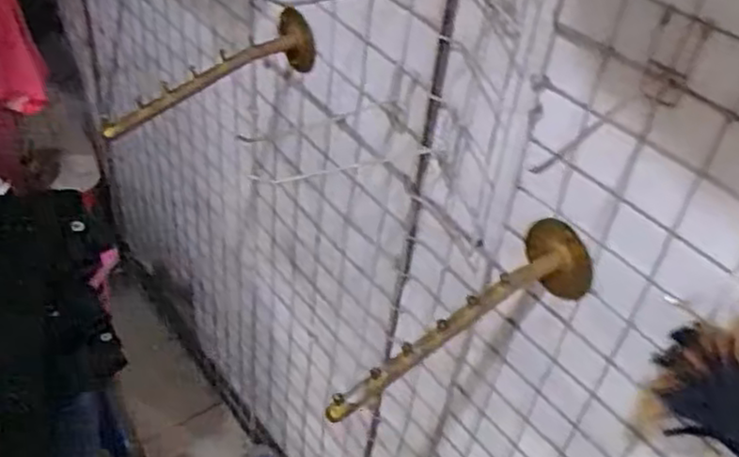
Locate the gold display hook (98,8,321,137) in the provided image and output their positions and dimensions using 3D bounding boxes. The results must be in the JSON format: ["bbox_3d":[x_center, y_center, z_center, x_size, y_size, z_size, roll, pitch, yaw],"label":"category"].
[{"bbox_3d":[-0.180,-0.173,0.800,0.253,0.078,0.054,-24,50,-29],"label":"gold display hook"}]

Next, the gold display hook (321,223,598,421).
[{"bbox_3d":[0.079,0.077,0.576,0.244,0.072,0.058,-27,52,-31],"label":"gold display hook"}]

